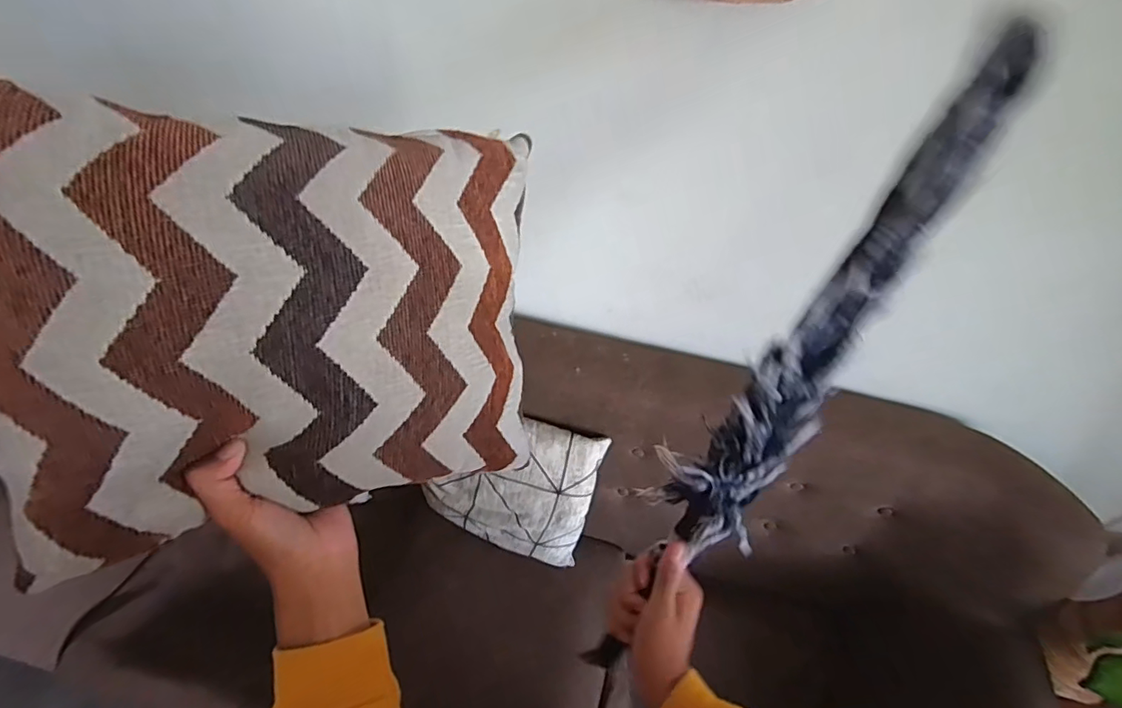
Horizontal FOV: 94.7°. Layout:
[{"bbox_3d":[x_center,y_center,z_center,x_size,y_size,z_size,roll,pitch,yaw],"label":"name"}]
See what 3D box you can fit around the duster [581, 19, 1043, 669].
[{"bbox_3d":[0.179,0.024,0.415,0.068,0.592,0.052,34,14,21],"label":"duster"}]

